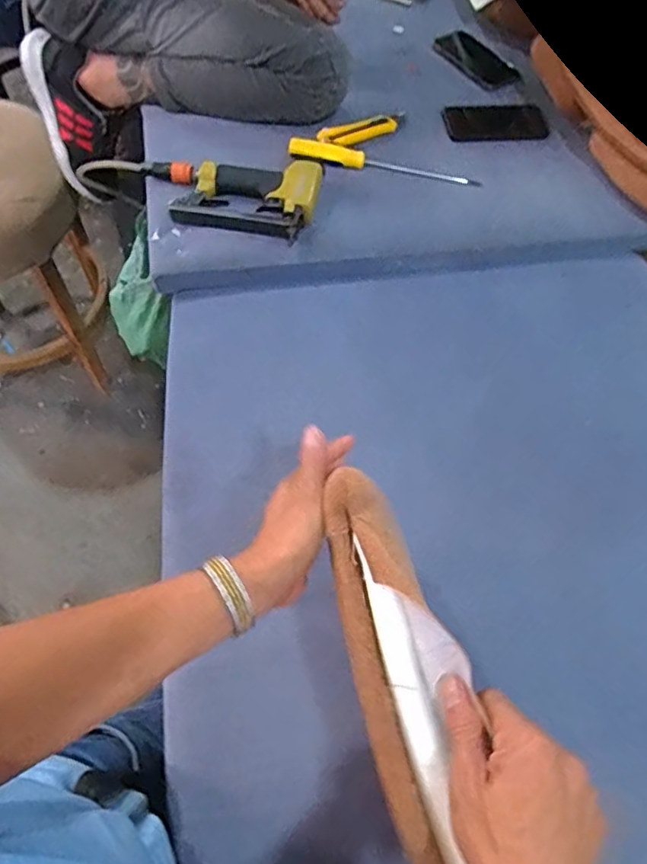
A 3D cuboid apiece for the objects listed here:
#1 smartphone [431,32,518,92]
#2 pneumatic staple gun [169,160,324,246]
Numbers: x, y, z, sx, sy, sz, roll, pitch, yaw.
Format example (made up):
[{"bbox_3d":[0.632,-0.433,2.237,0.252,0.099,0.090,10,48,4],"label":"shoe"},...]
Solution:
[{"bbox_3d":[0.262,-0.640,1.001,0.083,0.008,0.160,-34,69,-19],"label":"smartphone"},{"bbox_3d":[-0.114,-0.331,0.810,0.210,0.051,0.118,12,62,3],"label":"pneumatic staple gun"}]

